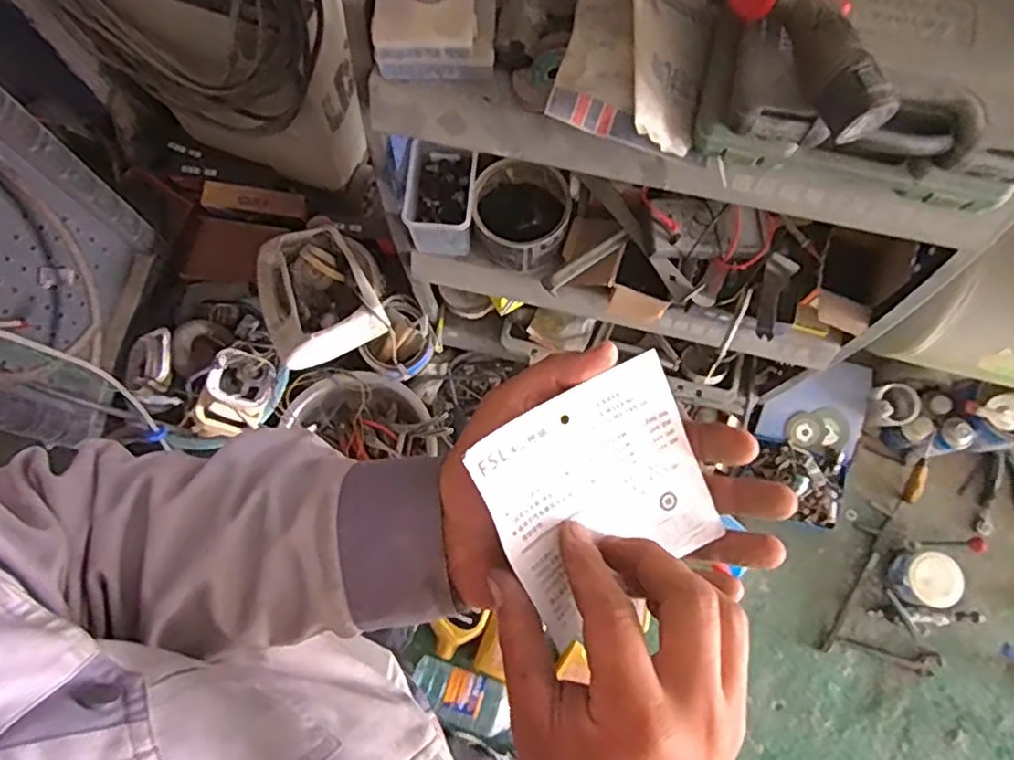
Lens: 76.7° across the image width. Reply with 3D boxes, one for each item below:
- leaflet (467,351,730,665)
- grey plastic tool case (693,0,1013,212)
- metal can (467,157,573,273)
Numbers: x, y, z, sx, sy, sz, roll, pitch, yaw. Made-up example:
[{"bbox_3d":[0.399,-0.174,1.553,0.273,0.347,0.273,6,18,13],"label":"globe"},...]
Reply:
[{"bbox_3d":[0.045,0.054,0.304,0.104,0.009,0.098,-29,101,-17],"label":"leaflet"},{"bbox_3d":[0.374,-0.313,0.642,0.306,0.112,0.219,9,76,2],"label":"grey plastic tool case"},{"bbox_3d":[0.027,-0.265,1.039,0.147,0.097,0.172,14,76,3],"label":"metal can"}]

